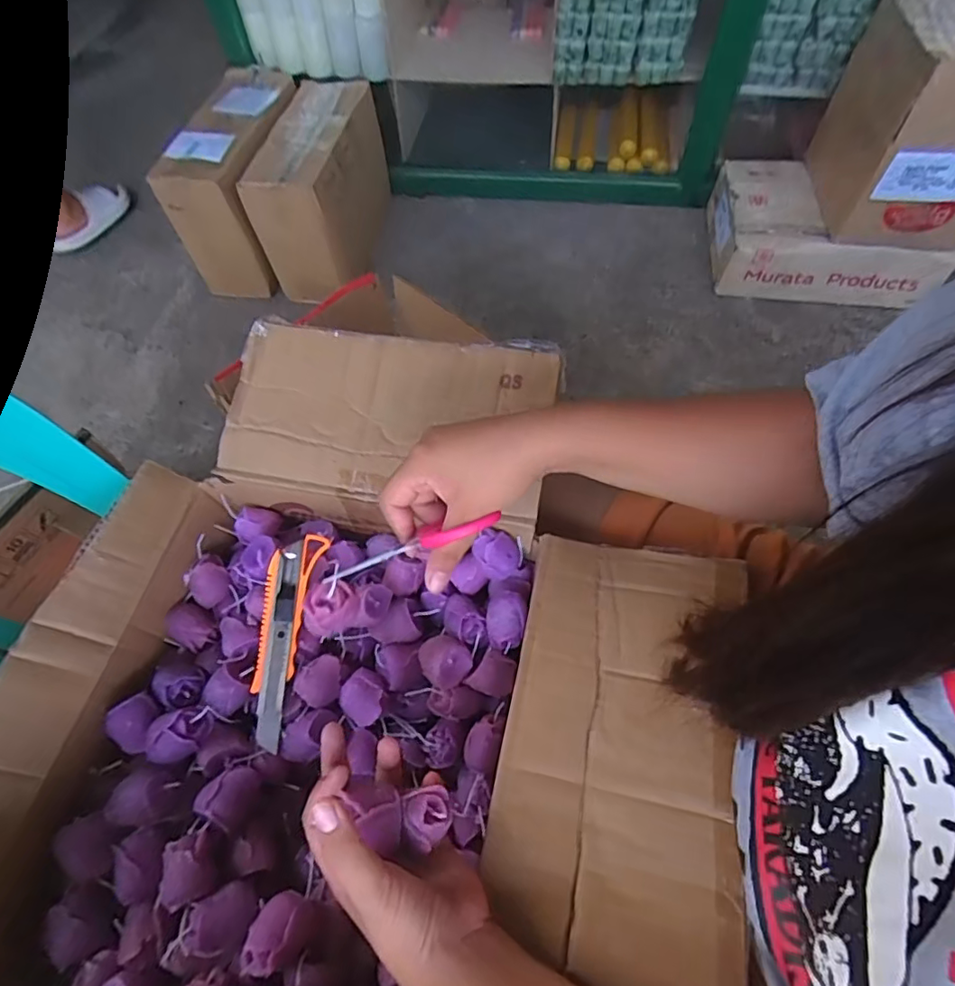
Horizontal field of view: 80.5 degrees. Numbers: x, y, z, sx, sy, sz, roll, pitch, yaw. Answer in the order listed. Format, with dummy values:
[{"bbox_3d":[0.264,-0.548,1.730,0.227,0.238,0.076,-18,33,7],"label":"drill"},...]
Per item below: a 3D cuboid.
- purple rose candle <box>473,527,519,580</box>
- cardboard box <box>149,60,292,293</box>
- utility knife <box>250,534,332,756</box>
[{"bbox_3d":[0.017,0.054,0.475,0.035,0.035,0.036,-6,59,0],"label":"purple rose candle"},{"bbox_3d":[-0.560,-0.741,1.361,0.191,0.335,0.409,7,60,7],"label":"cardboard box"},{"bbox_3d":[-0.161,0.119,0.465,0.038,0.017,0.170,6,79,7],"label":"utility knife"}]

